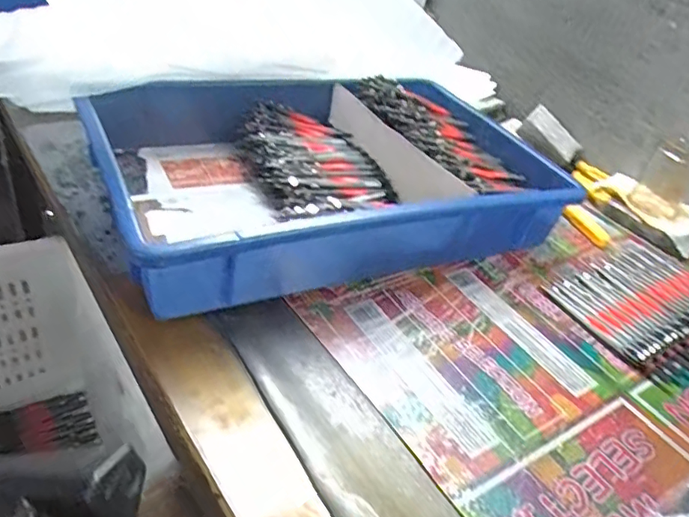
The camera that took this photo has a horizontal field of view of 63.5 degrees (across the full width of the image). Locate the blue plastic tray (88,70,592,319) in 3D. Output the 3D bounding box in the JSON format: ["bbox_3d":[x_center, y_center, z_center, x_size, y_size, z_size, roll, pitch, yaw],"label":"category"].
[{"bbox_3d":[-0.013,-0.082,0.545,0.406,0.096,0.272,-13,41,-26],"label":"blue plastic tray"}]

